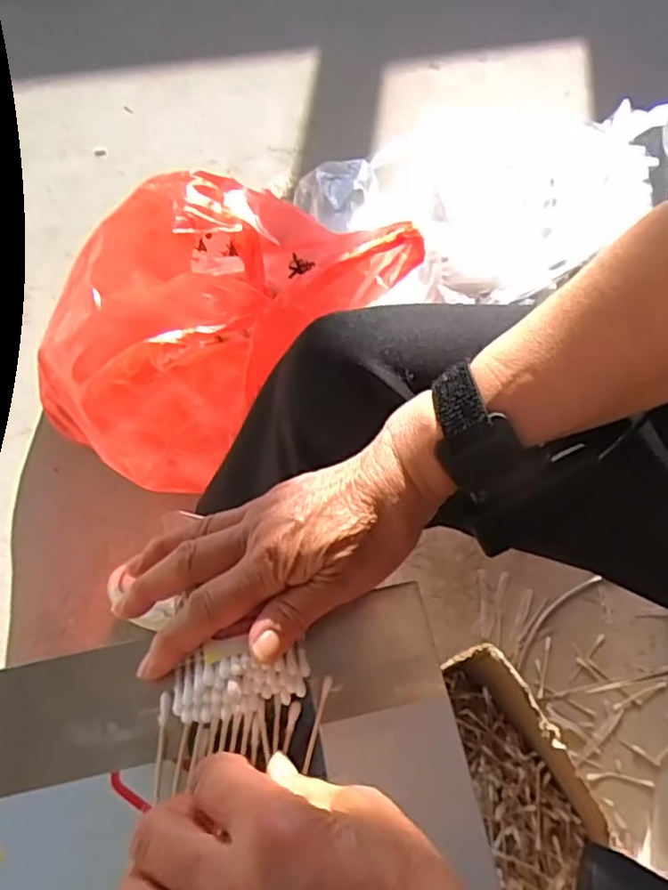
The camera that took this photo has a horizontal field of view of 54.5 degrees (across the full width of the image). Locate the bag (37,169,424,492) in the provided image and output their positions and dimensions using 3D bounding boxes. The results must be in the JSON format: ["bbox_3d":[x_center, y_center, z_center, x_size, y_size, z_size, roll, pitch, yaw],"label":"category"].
[{"bbox_3d":[-0.158,-0.153,0.758,0.364,0.272,0.354,35,68,15],"label":"bag"}]

